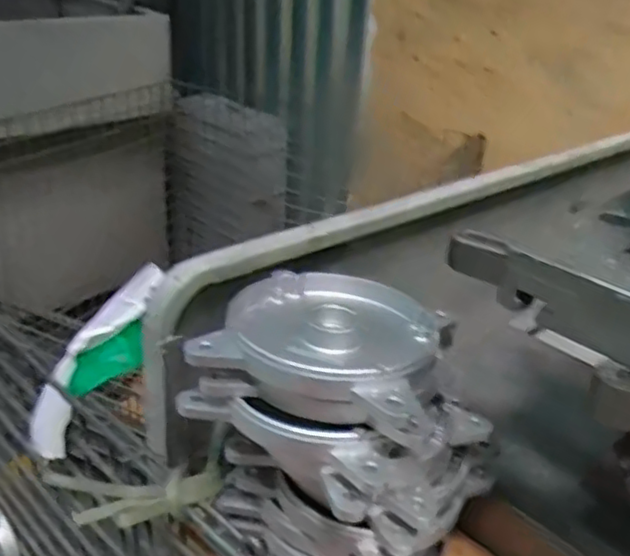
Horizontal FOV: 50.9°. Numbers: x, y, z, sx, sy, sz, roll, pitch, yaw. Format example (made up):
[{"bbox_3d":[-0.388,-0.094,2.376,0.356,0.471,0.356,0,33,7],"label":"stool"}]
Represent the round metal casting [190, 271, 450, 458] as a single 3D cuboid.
[{"bbox_3d":[0.015,0.044,0.458,0.151,0.040,0.159,13,30,18],"label":"round metal casting"}]

